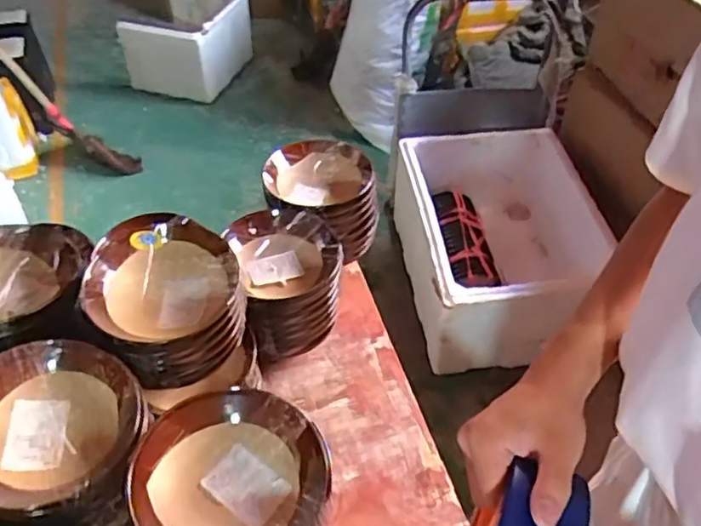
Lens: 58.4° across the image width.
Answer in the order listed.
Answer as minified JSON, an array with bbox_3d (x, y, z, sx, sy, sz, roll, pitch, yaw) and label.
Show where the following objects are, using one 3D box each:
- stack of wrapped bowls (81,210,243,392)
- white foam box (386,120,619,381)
[{"bbox_3d":[-0.200,0.041,0.687,0.157,0.088,0.158,-27,53,-23],"label":"stack of wrapped bowls"},{"bbox_3d":[0.404,-0.044,1.699,0.506,0.348,0.624,-4,48,-4],"label":"white foam box"}]

